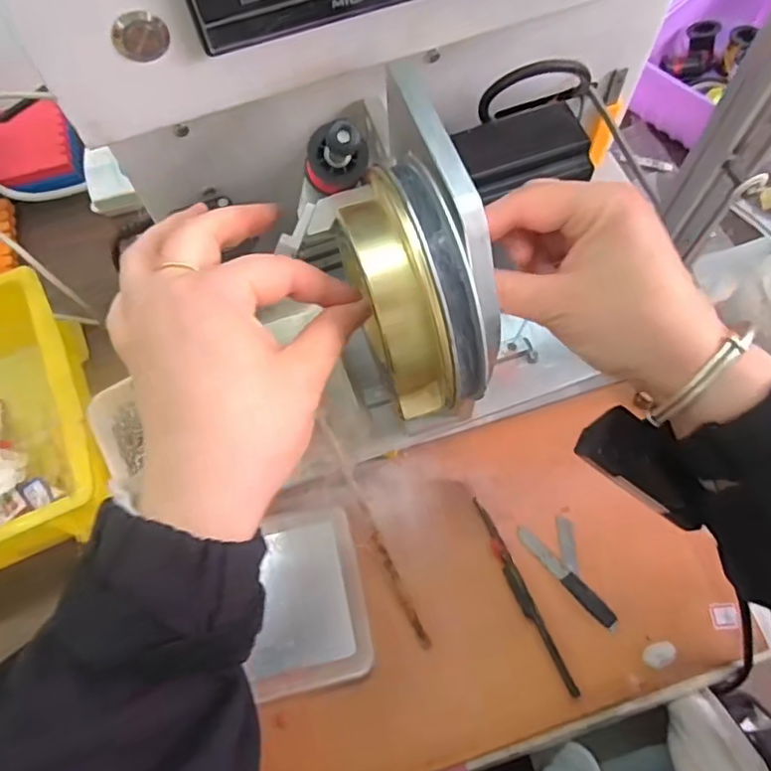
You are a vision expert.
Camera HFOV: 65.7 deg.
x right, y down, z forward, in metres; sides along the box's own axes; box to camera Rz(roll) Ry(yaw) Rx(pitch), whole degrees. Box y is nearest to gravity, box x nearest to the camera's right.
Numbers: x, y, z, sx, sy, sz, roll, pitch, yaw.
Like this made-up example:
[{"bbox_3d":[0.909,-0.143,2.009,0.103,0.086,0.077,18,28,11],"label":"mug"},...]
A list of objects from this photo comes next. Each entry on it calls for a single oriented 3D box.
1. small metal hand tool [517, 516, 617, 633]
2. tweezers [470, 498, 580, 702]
[{"bbox_3d":[0.124,0.115,0.383,0.032,0.004,0.078,-39,72,-13],"label":"small metal hand tool"},{"bbox_3d":[0.086,0.130,0.374,0.009,0.010,0.125,-23,69,-7],"label":"tweezers"}]

